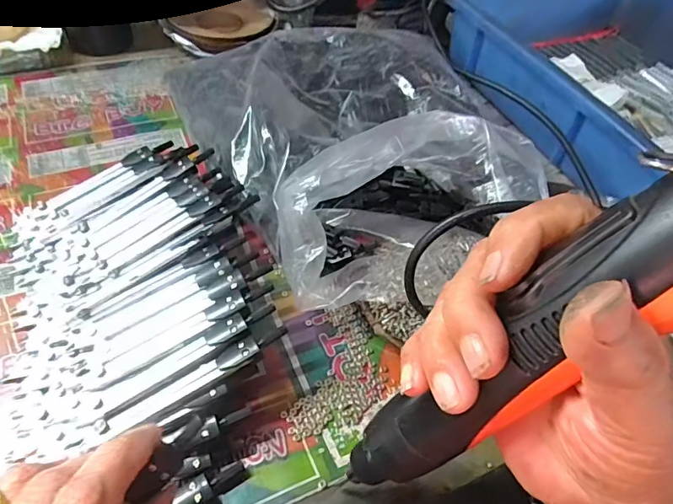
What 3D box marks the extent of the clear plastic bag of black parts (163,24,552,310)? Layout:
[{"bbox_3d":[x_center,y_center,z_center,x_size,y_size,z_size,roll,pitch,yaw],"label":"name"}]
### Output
[{"bbox_3d":[0.017,-0.102,0.391,0.229,0.079,0.259,-22,57,-22],"label":"clear plastic bag of black parts"}]

